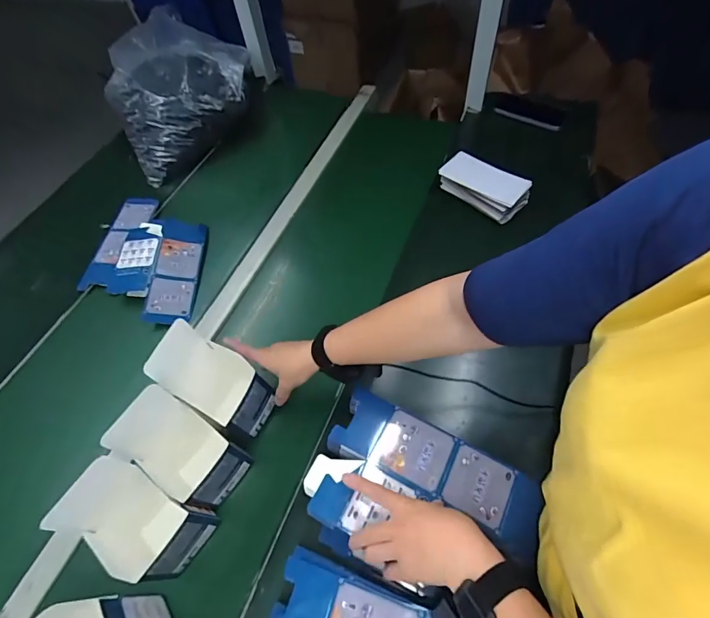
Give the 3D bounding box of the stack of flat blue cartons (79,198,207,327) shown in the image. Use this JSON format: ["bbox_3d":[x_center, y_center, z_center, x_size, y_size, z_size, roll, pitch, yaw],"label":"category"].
[{"bbox_3d":[-0.418,-0.109,0.790,0.222,0.046,0.296,0,59,5],"label":"stack of flat blue cartons"}]

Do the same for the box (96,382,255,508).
[{"bbox_3d":[-0.219,0.193,0.504,0.104,0.185,0.099,29,65,20],"label":"box"}]

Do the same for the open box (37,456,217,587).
[{"bbox_3d":[-0.260,0.253,0.470,0.121,0.135,0.110,26,64,19],"label":"open box"}]

